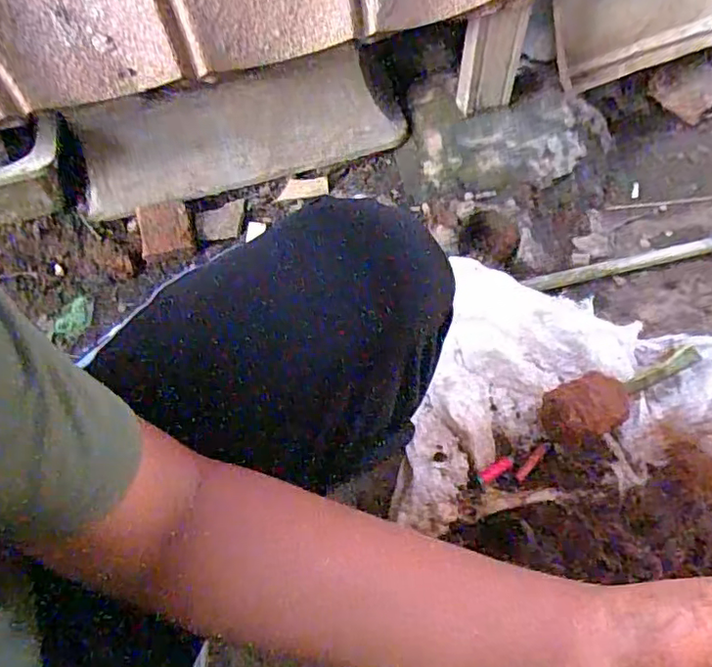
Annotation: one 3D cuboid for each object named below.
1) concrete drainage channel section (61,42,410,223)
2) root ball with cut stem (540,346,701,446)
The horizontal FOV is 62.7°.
[{"bbox_3d":[-0.176,-0.299,0.867,0.495,0.176,0.086,-13,64,-6],"label":"concrete drainage channel section"},{"bbox_3d":[0.354,0.078,0.762,0.228,0.064,0.079,-15,64,-8],"label":"root ball with cut stem"}]

